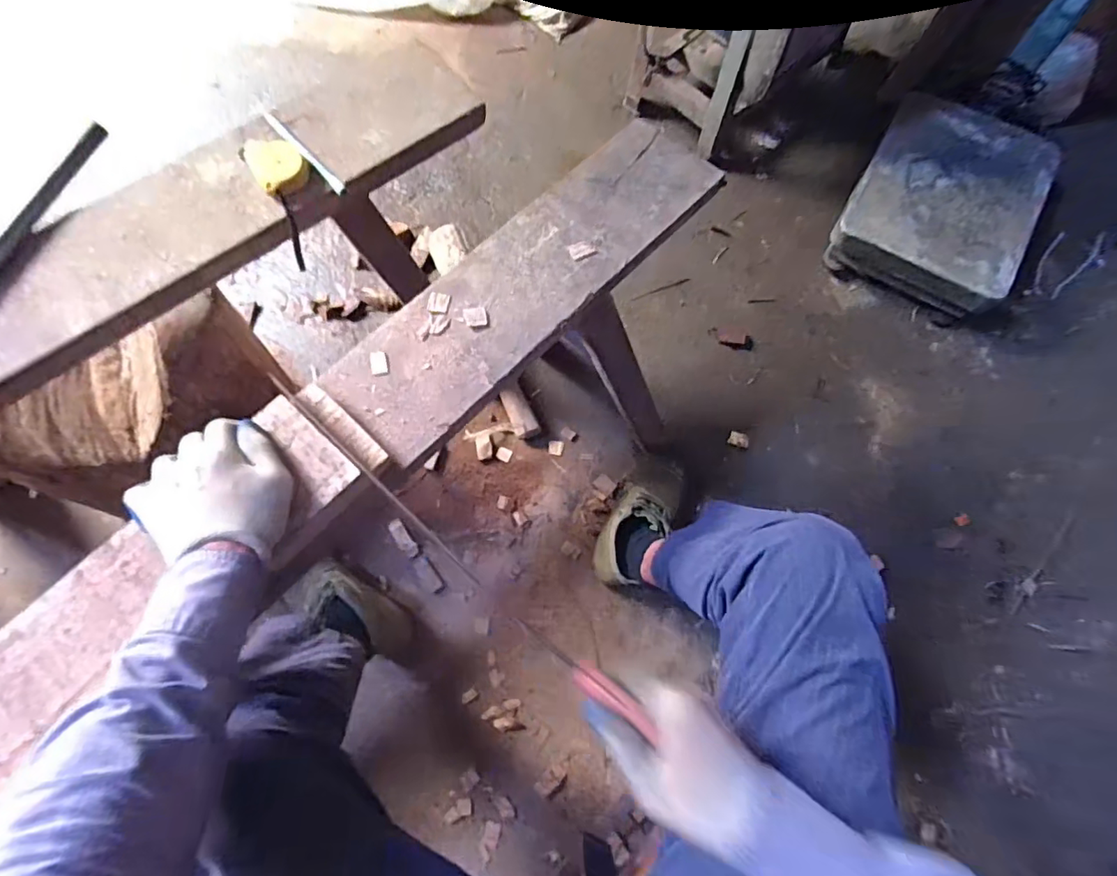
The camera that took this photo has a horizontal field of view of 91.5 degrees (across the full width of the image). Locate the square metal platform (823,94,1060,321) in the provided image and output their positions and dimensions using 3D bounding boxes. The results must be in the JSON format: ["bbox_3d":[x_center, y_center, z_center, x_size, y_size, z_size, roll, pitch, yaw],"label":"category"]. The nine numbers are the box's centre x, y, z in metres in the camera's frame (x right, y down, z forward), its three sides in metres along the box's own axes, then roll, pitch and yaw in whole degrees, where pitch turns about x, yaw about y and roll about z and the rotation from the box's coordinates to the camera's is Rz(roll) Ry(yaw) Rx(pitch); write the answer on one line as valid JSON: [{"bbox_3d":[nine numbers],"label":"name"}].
[{"bbox_3d":[0.768,-0.474,1.097,0.322,0.138,0.424,30,74,10],"label":"square metal platform"}]

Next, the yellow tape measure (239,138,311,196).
[{"bbox_3d":[-0.312,-0.302,0.602,0.055,0.022,0.076,-40,76,-12],"label":"yellow tape measure"}]

